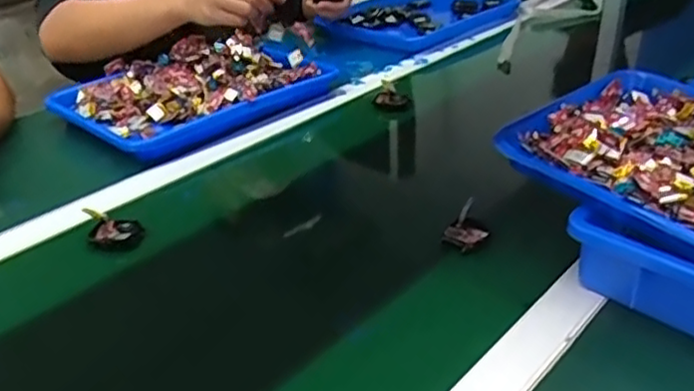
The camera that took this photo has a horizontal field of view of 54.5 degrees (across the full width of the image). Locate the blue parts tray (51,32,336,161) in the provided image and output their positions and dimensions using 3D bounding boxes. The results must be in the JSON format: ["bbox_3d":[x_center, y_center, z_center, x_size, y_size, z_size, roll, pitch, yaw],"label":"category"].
[{"bbox_3d":[-0.201,-0.148,0.902,0.250,0.037,0.332,24,41,35],"label":"blue parts tray"}]

